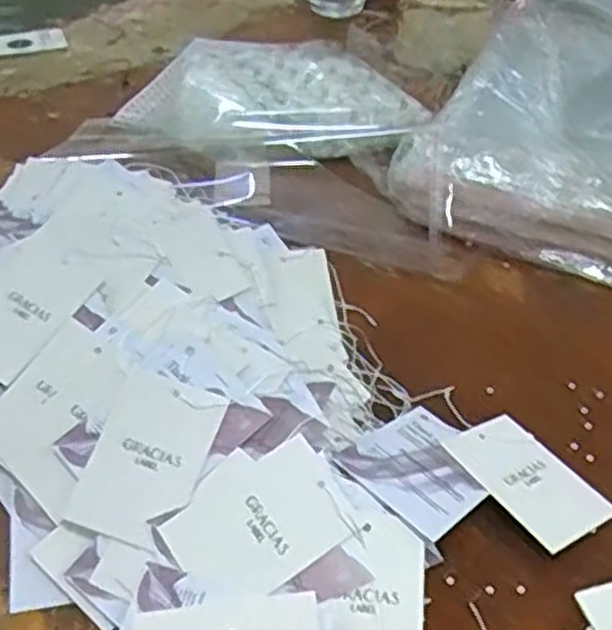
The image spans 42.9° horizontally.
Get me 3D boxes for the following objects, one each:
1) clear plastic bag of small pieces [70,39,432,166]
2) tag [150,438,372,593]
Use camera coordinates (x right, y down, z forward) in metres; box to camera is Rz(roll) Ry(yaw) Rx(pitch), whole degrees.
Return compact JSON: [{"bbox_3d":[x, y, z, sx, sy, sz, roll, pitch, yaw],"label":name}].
[{"bbox_3d":[-0.045,-0.218,0.790,0.324,0.049,0.211,8,42,11],"label":"clear plastic bag of small pieces"},{"bbox_3d":[-0.023,0.109,0.405,0.089,0.004,0.060,-31,66,-16],"label":"tag"}]

